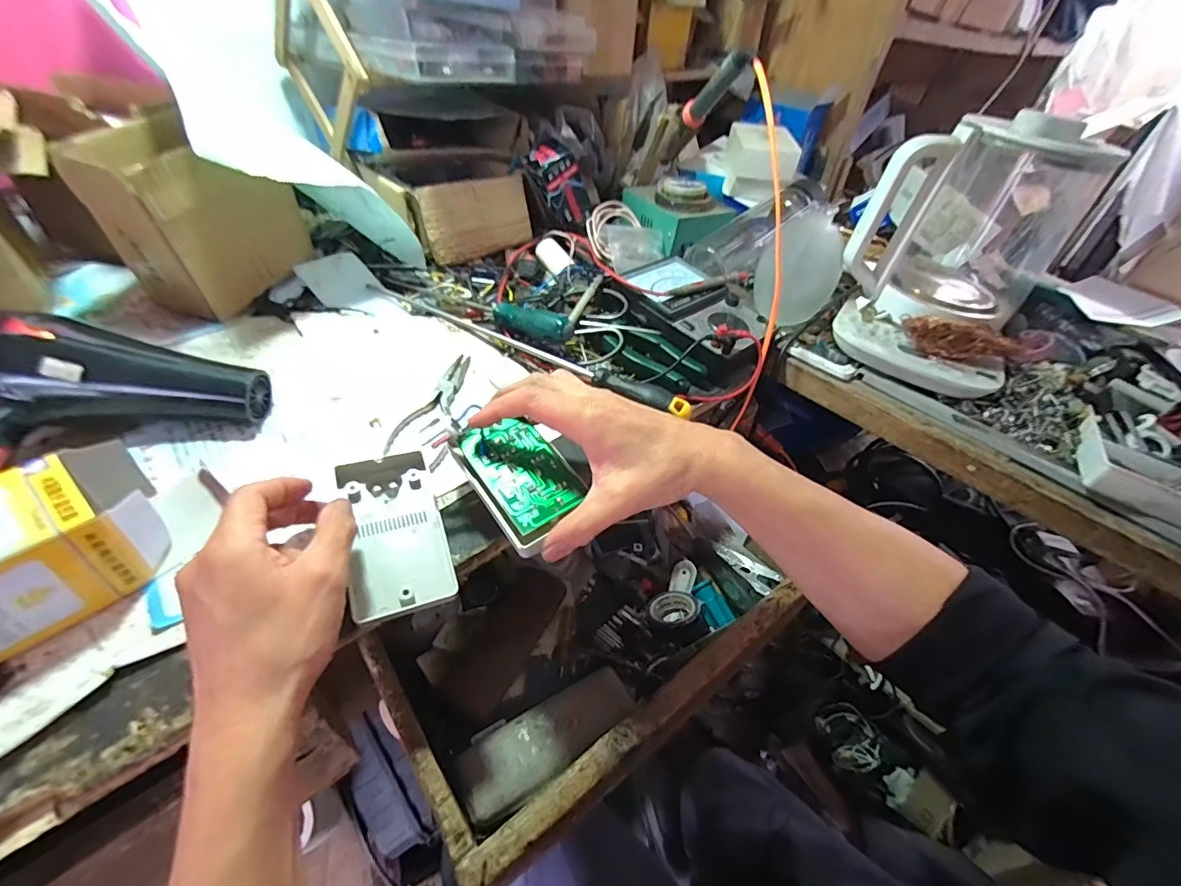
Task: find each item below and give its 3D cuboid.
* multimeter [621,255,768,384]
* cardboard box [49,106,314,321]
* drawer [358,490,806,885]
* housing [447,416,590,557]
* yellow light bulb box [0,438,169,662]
[{"bbox_3d":[0.118,-0.142,0.555,0.120,0.050,0.174,-27,53,-31],"label":"multimeter"},{"bbox_3d":[-0.387,-0.221,0.497,0.101,0.143,0.151,14,43,6],"label":"cardboard box"},{"bbox_3d":[0.008,0.162,0.470,0.371,0.111,0.256,-24,52,-29],"label":"drawer"},{"bbox_3d":[-0.048,0.022,0.349,0.064,0.017,0.099,-27,55,-28],"label":"housing"},{"bbox_3d":[-0.334,0.067,0.285,0.083,0.071,0.142,34,49,25],"label":"yellow light bulb box"}]

